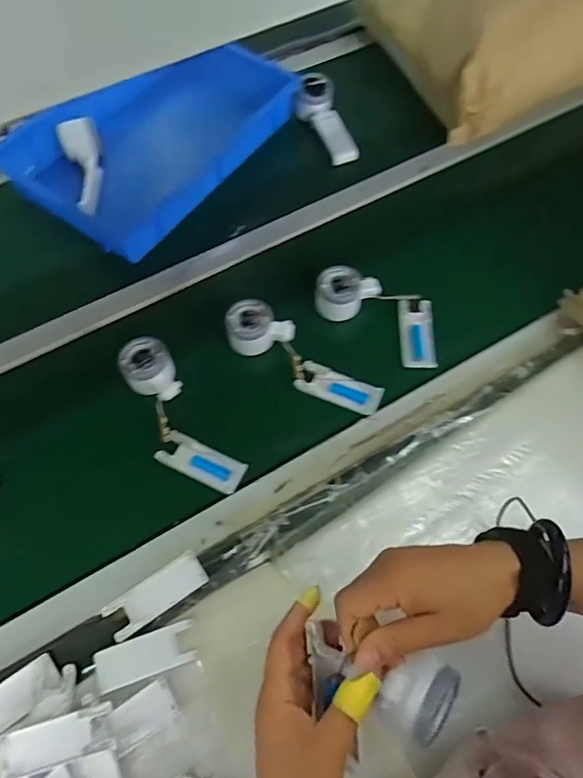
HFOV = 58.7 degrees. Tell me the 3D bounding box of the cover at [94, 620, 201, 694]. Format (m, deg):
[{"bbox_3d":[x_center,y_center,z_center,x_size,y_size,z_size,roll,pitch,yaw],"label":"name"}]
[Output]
[{"bbox_3d":[-0.146,0.266,0.517,0.097,0.006,0.039,-18,65,-7],"label":"cover"}]

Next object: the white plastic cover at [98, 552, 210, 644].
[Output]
[{"bbox_3d":[-0.143,0.218,0.551,0.107,0.007,0.040,-33,68,-14],"label":"white plastic cover"}]

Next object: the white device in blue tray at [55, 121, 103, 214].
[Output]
[{"bbox_3d":[-0.320,-0.343,0.806,0.057,0.033,0.163,-15,77,-6],"label":"white device in blue tray"}]

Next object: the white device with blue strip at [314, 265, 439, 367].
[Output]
[{"bbox_3d":[0.117,-0.103,0.691,0.180,0.055,0.100,18,66,10],"label":"white device with blue strip"}]

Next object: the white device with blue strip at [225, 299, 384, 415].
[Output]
[{"bbox_3d":[0.014,-0.041,0.666,0.222,0.044,0.072,28,68,14],"label":"white device with blue strip"}]

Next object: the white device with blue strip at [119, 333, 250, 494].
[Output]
[{"bbox_3d":[-0.144,0.034,0.633,0.076,0.043,0.221,-34,68,-14],"label":"white device with blue strip"}]

